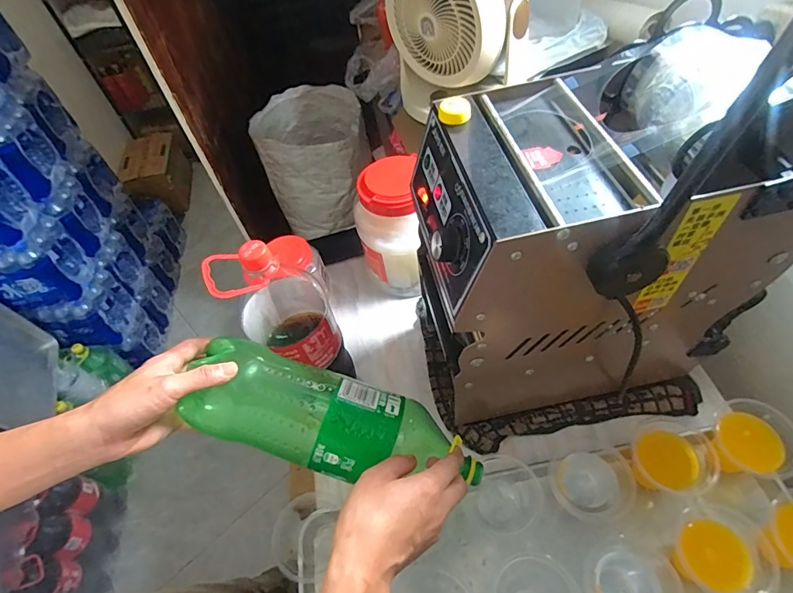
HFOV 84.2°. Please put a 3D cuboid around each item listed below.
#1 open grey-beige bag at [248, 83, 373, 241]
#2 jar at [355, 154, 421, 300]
[{"bbox_3d":[-0.266,-0.459,1.442,0.325,0.279,0.369,-11,54,-3],"label":"open grey-beige bag"},{"bbox_3d":[-0.013,-0.102,0.750,0.099,0.233,0.124,-4,54,2],"label":"jar"}]

